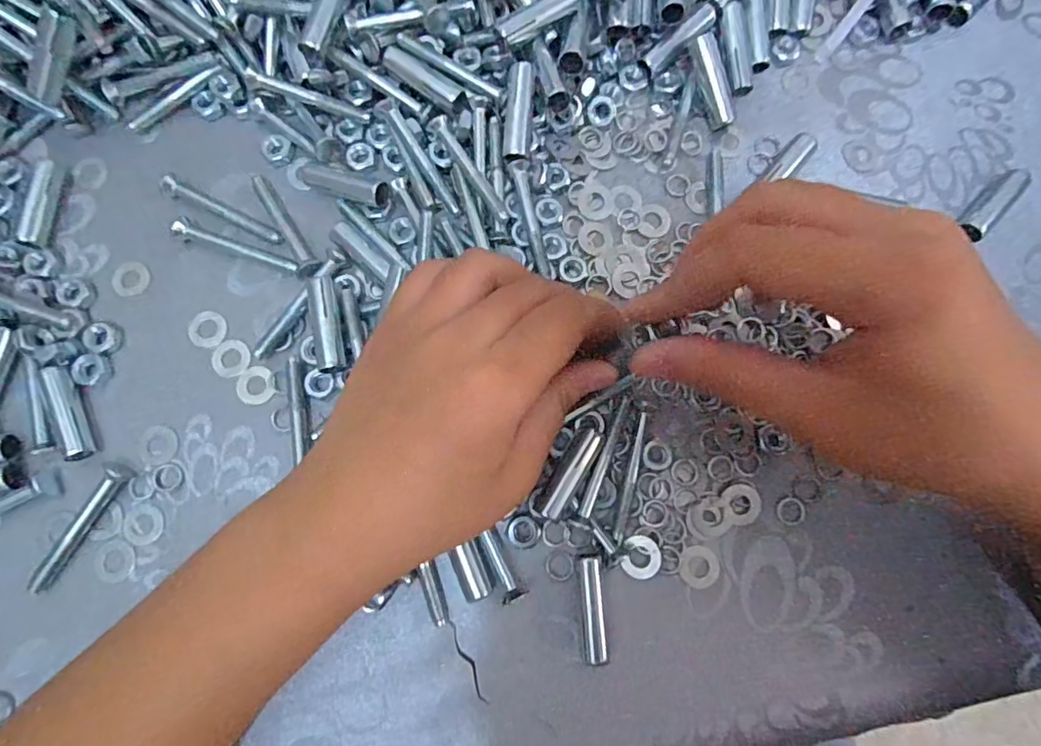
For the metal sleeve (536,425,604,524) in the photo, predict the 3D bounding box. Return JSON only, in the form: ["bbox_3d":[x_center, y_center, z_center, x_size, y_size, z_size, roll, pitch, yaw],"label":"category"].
[{"bbox_3d":[0.020,0.039,0.218,0.011,0.015,0.038,32,80,6],"label":"metal sleeve"}]

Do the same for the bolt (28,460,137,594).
[{"bbox_3d":[-0.177,0.062,0.219,0.010,0.007,0.058,32,80,6],"label":"bolt"}]

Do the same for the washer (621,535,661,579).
[{"bbox_3d":[0.049,0.073,0.217,0.015,0.004,0.016,0,79,0],"label":"washer"}]

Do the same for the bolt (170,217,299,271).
[{"bbox_3d":[-0.125,-0.054,0.240,0.058,0.007,0.010,22,79,4],"label":"bolt"}]

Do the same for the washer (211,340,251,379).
[{"bbox_3d":[-0.126,-0.007,0.236,0.017,0.004,0.016,0,79,0],"label":"washer"}]

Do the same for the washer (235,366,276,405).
[{"bbox_3d":[-0.113,0.005,0.232,0.015,0.004,0.017,-23,80,-5],"label":"washer"}]

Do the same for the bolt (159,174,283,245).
[{"bbox_3d":[-0.134,-0.072,0.244,0.060,0.006,0.008,28,80,5],"label":"bolt"}]

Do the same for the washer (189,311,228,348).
[{"bbox_3d":[-0.137,-0.020,0.239,0.016,0.004,0.017,0,79,0],"label":"washer"}]

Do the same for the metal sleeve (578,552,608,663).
[{"bbox_3d":[0.028,0.091,0.214,0.008,0.010,0.039,-3,79,-1],"label":"metal sleeve"}]

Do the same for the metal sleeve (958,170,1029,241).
[{"bbox_3d":[0.215,-0.078,0.248,0.012,0.009,0.047,43,81,7],"label":"metal sleeve"}]

